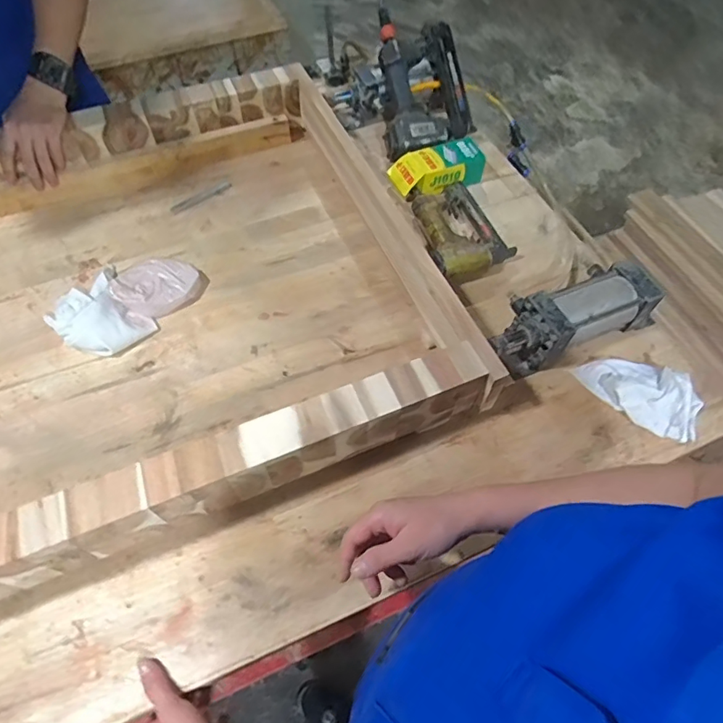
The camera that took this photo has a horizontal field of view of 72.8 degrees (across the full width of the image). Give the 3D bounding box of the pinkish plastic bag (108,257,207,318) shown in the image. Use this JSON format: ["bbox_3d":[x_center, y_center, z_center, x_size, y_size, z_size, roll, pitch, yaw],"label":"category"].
[{"bbox_3d":[-0.303,-0.117,0.731,0.123,0.046,0.097,-38,66,-20],"label":"pinkish plastic bag"}]

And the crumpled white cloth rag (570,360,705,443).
[{"bbox_3d":[0.372,0.036,0.657,0.153,0.032,0.088,30,64,17],"label":"crumpled white cloth rag"}]

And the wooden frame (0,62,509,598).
[{"bbox_3d":[-0.359,-0.087,0.677,0.851,0.111,0.673,-20,61,-12],"label":"wooden frame"}]

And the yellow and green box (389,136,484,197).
[{"bbox_3d":[0.135,-0.334,0.858,0.154,0.054,0.082,-22,62,-13],"label":"yellow and green box"}]

